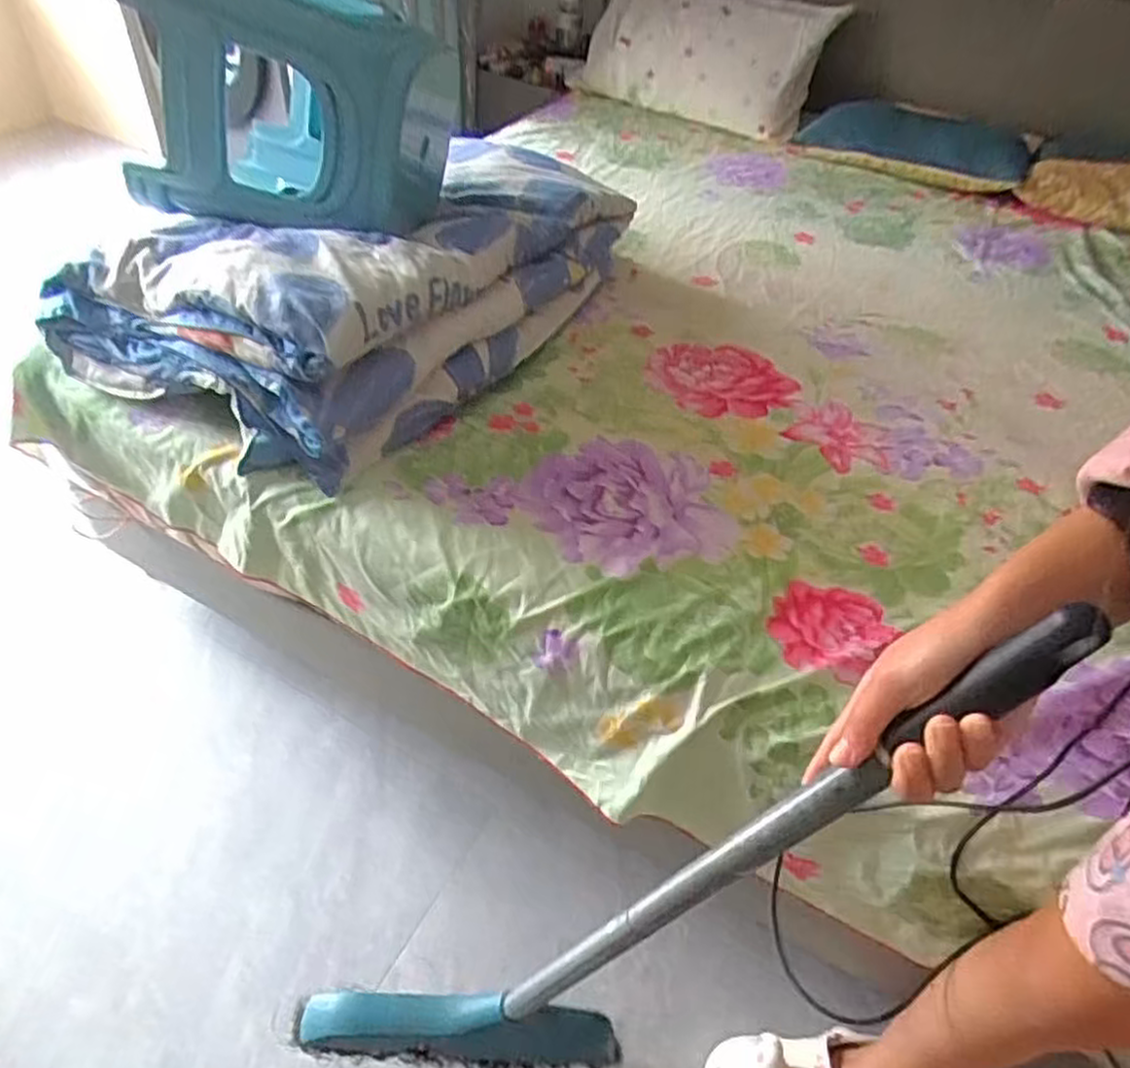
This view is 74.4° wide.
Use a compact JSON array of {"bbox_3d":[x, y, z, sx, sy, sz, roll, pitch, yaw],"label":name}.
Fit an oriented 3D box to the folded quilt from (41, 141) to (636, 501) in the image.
[{"bbox_3d":[-0.256,-0.402,1.073,0.449,0.218,0.795,27,55,24],"label":"folded quilt"}]

